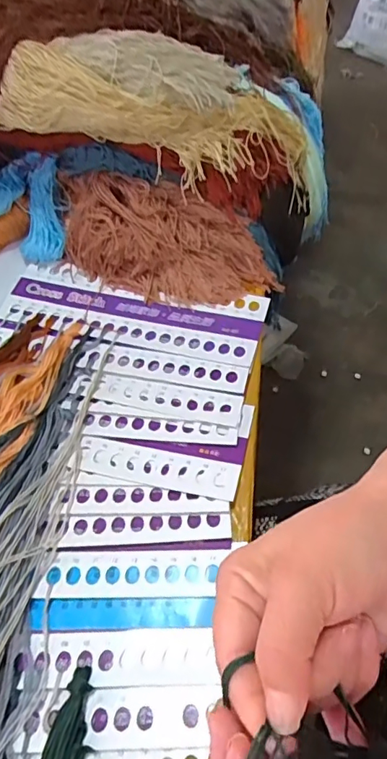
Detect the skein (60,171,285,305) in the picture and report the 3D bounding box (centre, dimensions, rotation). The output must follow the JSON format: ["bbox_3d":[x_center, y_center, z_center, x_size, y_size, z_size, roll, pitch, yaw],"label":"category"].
[{"bbox_3d":[-0.034,-0.129,0.474,0.217,0.068,0.081,11,57,12],"label":"skein"}]

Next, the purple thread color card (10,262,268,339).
[{"bbox_3d":[-0.052,-0.076,0.486,0.236,0.005,0.049,11,58,10],"label":"purple thread color card"}]

